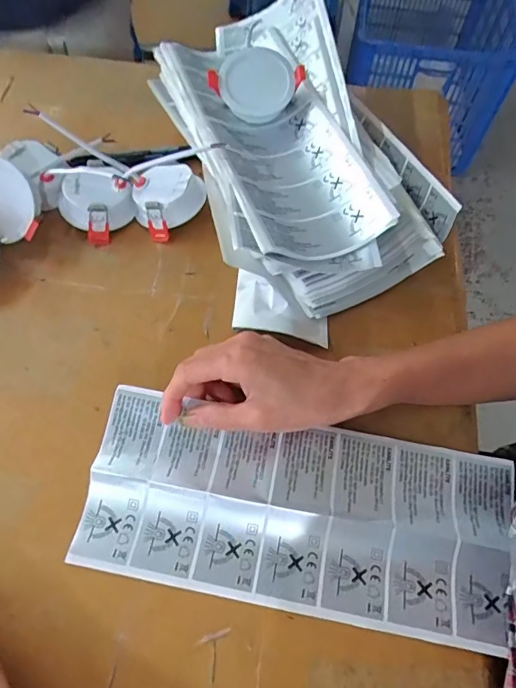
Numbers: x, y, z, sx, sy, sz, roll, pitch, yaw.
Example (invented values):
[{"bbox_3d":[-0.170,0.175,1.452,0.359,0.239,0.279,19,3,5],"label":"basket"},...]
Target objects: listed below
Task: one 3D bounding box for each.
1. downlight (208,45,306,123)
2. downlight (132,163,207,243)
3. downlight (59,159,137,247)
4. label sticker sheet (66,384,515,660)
[{"bbox_3d":[-0.002,-0.253,0.444,0.069,0.021,0.070,39,87,-7],"label":"downlight"},{"bbox_3d":[-0.085,-0.140,0.440,0.064,0.036,0.060,1,61,-1],"label":"downlight"},{"bbox_3d":[-0.152,-0.134,0.436,0.059,0.033,0.062,33,65,15],"label":"downlight"},{"bbox_3d":[0.026,0.113,0.318,0.286,0.012,0.120,10,67,4],"label":"label sticker sheet"}]

